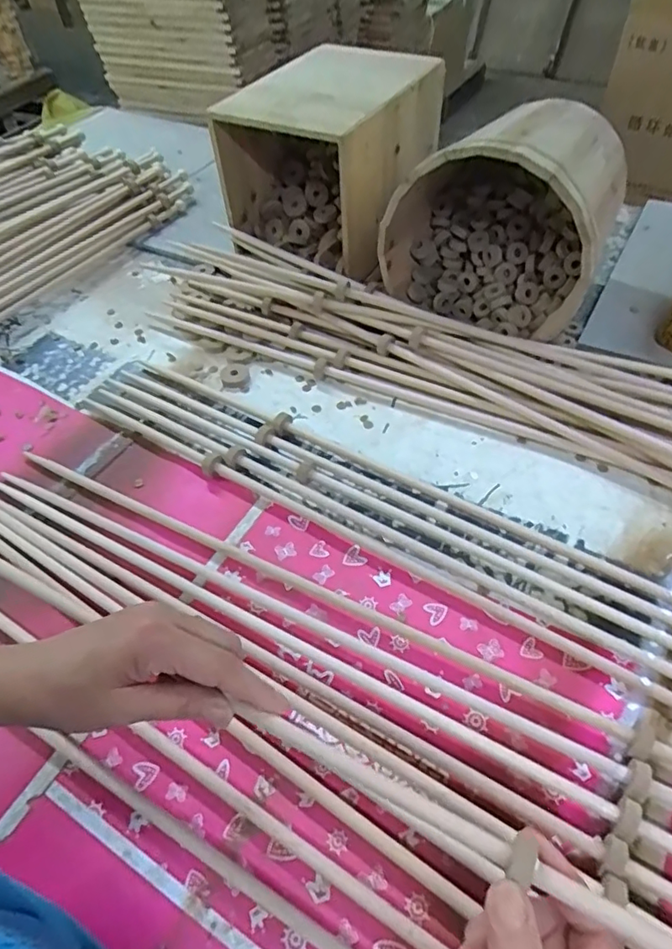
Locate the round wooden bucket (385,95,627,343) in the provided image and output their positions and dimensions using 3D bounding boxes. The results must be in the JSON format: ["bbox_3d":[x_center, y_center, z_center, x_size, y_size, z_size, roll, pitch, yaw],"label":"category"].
[{"bbox_3d":[0.191,-0.302,0.615,0.221,0.191,0.218,19,56,19],"label":"round wooden bucket"}]

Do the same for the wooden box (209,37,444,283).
[{"bbox_3d":[-0.010,-0.442,0.745,0.205,0.197,0.266,23,57,22],"label":"wooden box"}]

